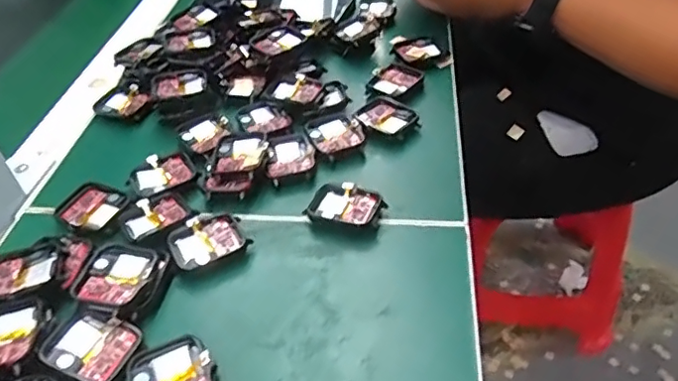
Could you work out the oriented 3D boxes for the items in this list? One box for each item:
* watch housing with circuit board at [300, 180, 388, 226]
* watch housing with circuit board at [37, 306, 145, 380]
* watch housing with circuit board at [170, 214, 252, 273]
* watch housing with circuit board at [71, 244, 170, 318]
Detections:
[{"bbox_3d":[0.005,0.011,0.354,0.046,0.010,0.036,9,45,15],"label":"watch housing with circuit board"},{"bbox_3d":[-0.130,0.079,0.287,0.046,0.011,0.036,14,47,19],"label":"watch housing with circuit board"},{"bbox_3d":[-0.080,0.031,0.340,0.045,0.010,0.037,-28,48,-22],"label":"watch housing with circuit board"},{"bbox_3d":[-0.123,0.050,0.312,0.040,0.013,0.043,5,44,10],"label":"watch housing with circuit board"}]

